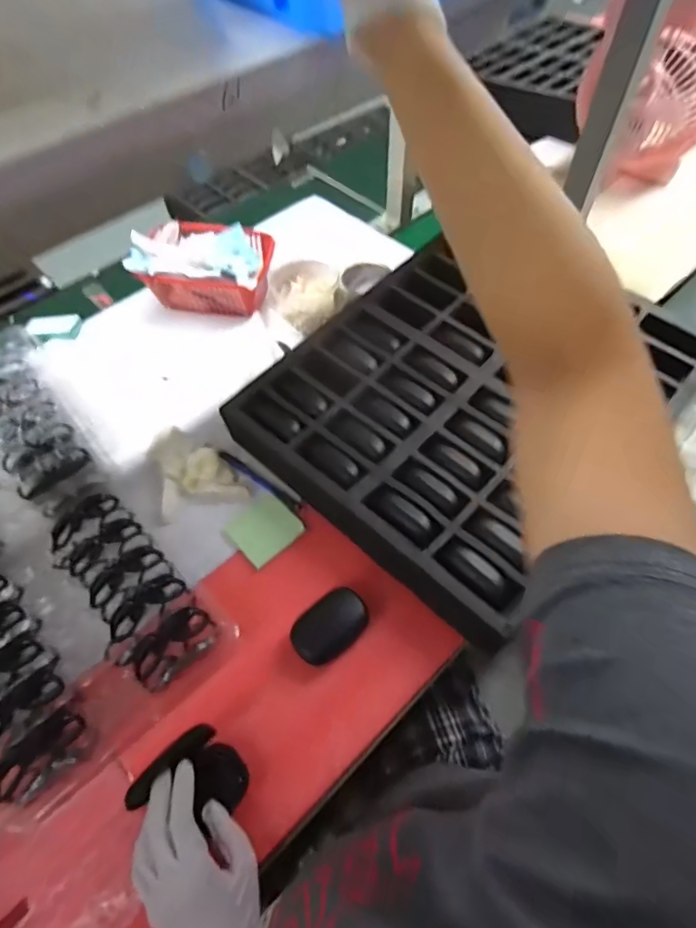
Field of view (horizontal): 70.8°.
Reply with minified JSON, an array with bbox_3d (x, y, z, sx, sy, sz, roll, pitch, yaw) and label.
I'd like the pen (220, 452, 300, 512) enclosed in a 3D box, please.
[{"bbox_3d":[-0.116,0.021,0.650,0.137,0.011,0.013,31,63,19],"label":"pen"}]

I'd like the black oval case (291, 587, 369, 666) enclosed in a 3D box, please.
[{"bbox_3d":[-0.019,0.178,0.536,0.084,0.027,0.055,-34,63,-18],"label":"black oval case"}]

